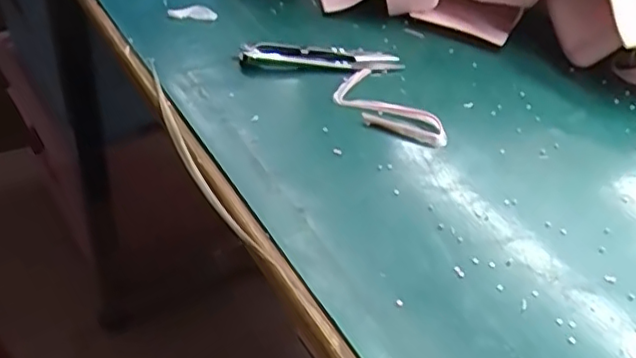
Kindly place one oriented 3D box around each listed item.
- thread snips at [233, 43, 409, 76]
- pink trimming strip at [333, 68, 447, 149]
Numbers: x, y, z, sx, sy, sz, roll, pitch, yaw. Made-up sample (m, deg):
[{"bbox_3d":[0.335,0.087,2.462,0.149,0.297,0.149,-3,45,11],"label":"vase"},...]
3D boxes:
[{"bbox_3d":[0.003,-0.076,0.390,0.101,0.011,0.023,-2,41,-11],"label":"thread snips"},{"bbox_3d":[0.040,-0.041,0.361,0.037,0.004,0.077,-27,51,-33],"label":"pink trimming strip"}]

